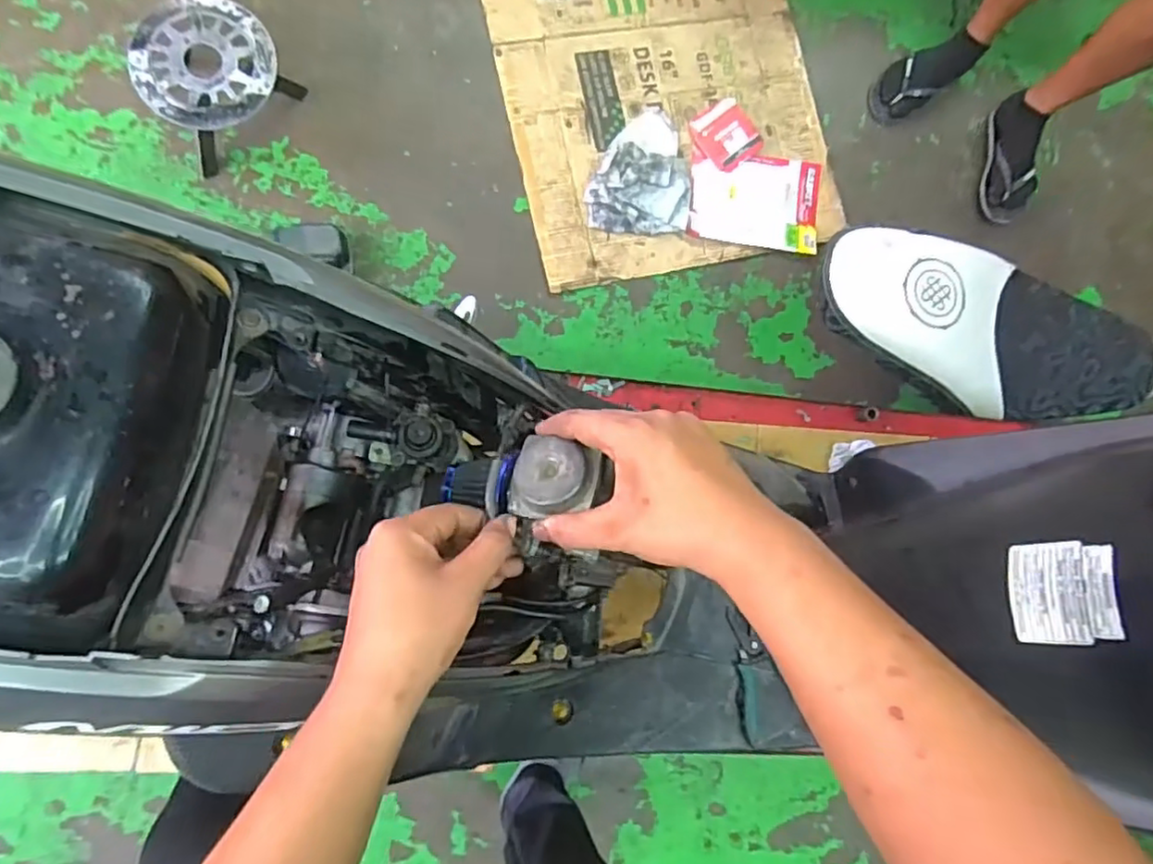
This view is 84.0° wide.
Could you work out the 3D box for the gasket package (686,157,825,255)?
[{"bbox_3d":[0.356,-0.462,1.274,0.264,0.012,0.185,7,84,-8],"label":"gasket package"}]

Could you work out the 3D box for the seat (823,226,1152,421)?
[{"bbox_3d":[0.706,-0.163,1.079,0.662,0.128,0.238,9,84,-9],"label":"seat"}]

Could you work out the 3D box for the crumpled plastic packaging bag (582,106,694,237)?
[{"bbox_3d":[0.127,-0.510,1.229,0.198,0.036,0.254,4,85,-8],"label":"crumpled plastic packaging bag"}]

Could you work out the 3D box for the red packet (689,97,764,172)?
[{"bbox_3d":[0.302,-0.592,1.275,0.118,0.027,0.123,-30,90,-10],"label":"red packet"}]

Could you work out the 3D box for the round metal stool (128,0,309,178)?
[{"bbox_3d":[-0.605,-0.588,1.074,0.224,0.136,0.212,-43,93,-10],"label":"round metal stool"}]

